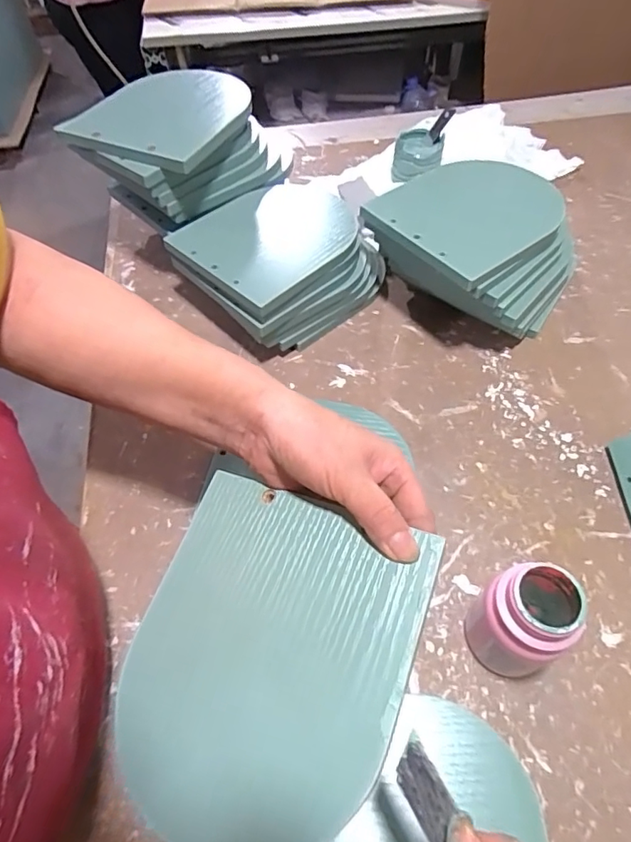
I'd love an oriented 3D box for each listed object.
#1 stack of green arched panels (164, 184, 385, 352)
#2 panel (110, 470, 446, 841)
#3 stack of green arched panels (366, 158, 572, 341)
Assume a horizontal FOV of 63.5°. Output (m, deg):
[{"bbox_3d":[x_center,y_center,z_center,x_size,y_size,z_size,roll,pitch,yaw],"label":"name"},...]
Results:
[{"bbox_3d":[-0.030,-0.174,0.553,0.202,0.089,0.164,-40,62,-23],"label":"stack of green arched panels"},{"bbox_3d":[-0.026,0.118,0.260,0.140,0.007,0.165,13,63,21],"label":"panel"},{"bbox_3d":[0.159,-0.168,0.524,0.162,0.118,0.176,-32,60,-19],"label":"stack of green arched panels"}]

